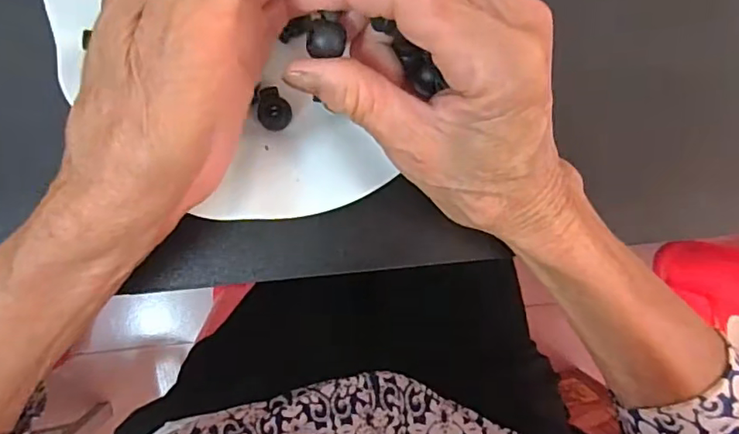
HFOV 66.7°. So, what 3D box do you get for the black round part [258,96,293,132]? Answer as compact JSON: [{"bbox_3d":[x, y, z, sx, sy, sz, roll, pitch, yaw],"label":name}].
[{"bbox_3d":[-0.044,-0.048,0.259,0.014,0.009,0.015,0,91,-2],"label":"black round part"}]

